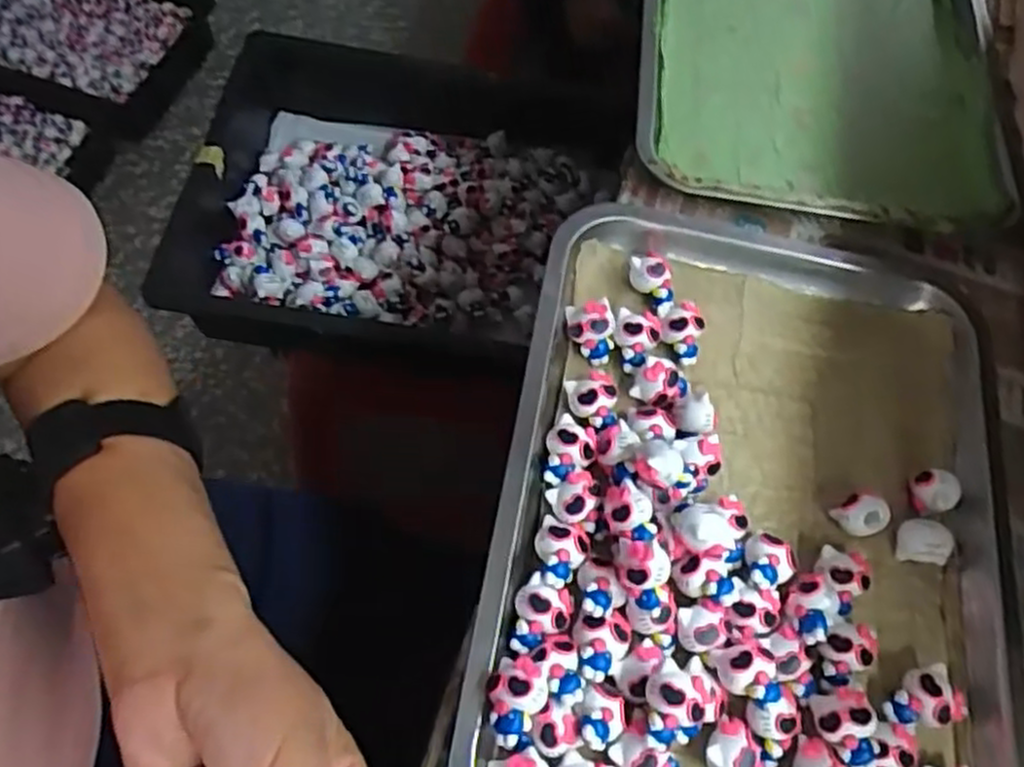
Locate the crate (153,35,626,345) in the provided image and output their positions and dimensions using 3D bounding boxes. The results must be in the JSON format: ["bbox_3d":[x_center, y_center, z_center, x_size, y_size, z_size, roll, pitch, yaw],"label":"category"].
[{"bbox_3d":[-0.115,-0.165,0.719,0.399,0.084,0.324,9,64,-1],"label":"crate"}]

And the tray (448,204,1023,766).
[{"bbox_3d":[0.129,0.067,0.384,0.269,0.038,0.356,11,64,0],"label":"tray"}]

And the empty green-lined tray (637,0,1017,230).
[{"bbox_3d":[0.226,-0.254,0.562,0.255,0.030,0.334,9,64,-1],"label":"empty green-lined tray"}]

